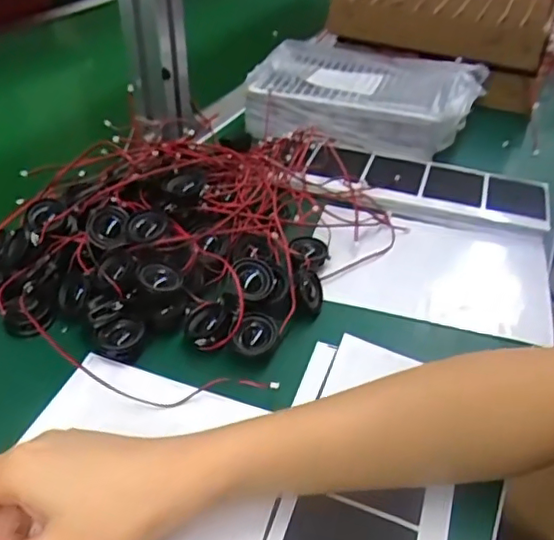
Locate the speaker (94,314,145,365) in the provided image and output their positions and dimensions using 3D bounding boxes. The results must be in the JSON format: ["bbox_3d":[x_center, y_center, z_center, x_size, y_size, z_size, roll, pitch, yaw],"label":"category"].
[{"bbox_3d":[-0.096,0.041,0.367,0.030,0.011,0.028,14,40,15],"label":"speaker"}]

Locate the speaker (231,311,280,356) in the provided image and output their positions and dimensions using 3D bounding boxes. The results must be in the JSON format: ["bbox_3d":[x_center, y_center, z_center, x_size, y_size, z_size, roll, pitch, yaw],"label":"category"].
[{"bbox_3d":[-0.012,0.040,0.370,0.024,0.015,0.032,11,39,11],"label":"speaker"}]

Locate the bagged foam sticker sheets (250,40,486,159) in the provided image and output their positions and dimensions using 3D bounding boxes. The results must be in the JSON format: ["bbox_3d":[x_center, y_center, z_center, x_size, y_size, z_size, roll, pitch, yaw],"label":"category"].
[{"bbox_3d":[0.091,-0.181,0.607,0.224,0.064,0.138,11,39,11],"label":"bagged foam sticker sheets"}]

